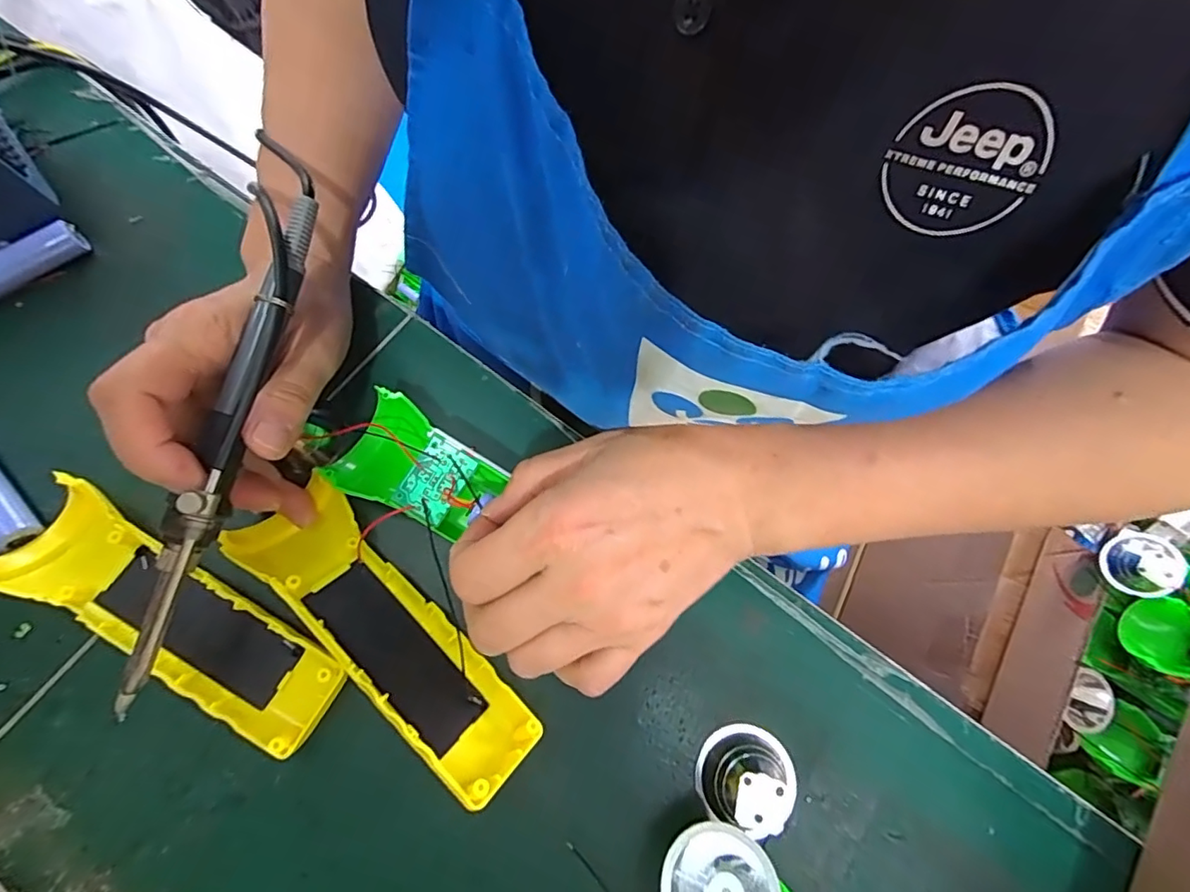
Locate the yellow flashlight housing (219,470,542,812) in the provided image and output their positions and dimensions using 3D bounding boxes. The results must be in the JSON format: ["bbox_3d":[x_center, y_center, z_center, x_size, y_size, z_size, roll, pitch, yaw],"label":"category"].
[{"bbox_3d":[-0.093,0.082,0.240,0.159,0.030,0.046,43,76,8],"label":"yellow flashlight housing"}]

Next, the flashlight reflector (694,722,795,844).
[{"bbox_3d":[0.066,0.143,0.233,0.041,0.025,0.034,-41,79,-13],"label":"flashlight reflector"}]

